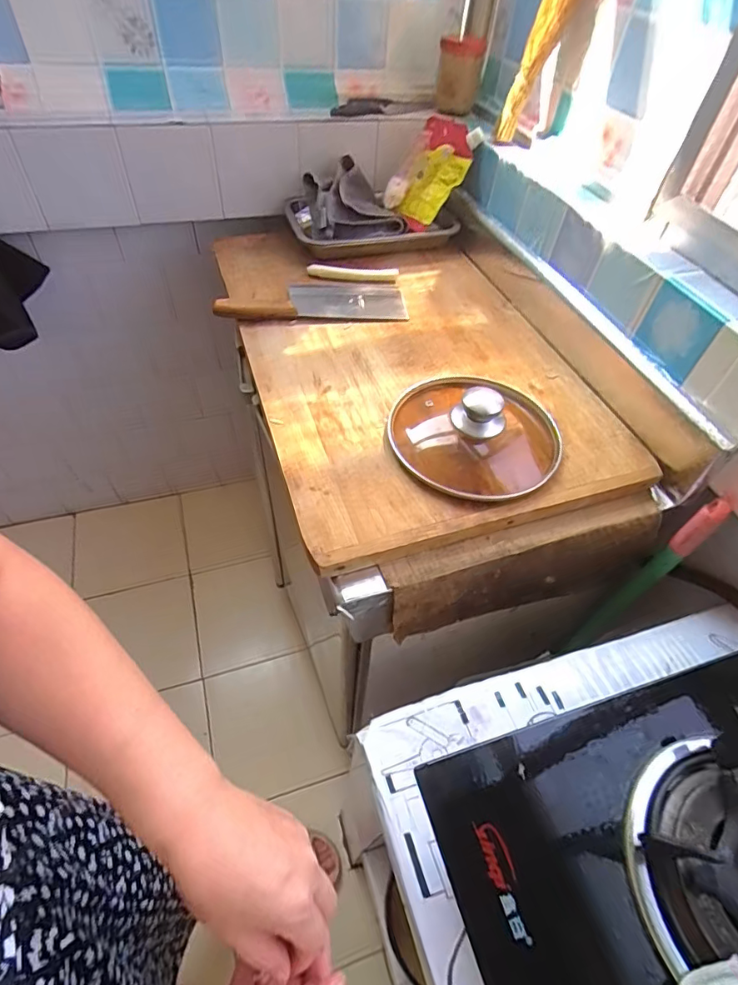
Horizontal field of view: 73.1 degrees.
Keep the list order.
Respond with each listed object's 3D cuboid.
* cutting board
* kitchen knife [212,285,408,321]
[{"bbox_3d":[0.040,-0.221,0.741,0.429,0.032,0.664,-13,53,-15],"label":"cutting board"},{"bbox_3d":[-0.089,-0.309,0.790,0.289,0.022,0.100,-2,51,-6],"label":"kitchen knife"}]

